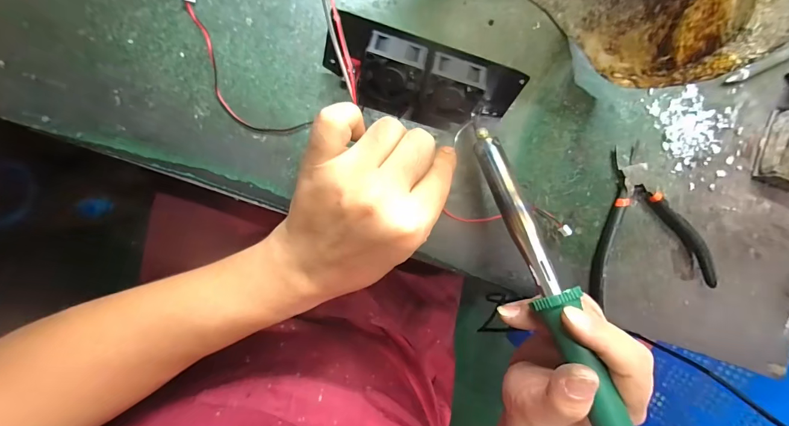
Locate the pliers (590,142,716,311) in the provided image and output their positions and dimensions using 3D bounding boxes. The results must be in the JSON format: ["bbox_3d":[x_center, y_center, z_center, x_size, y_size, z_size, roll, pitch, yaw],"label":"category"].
[{"bbox_3d":[0.223,0.009,0.312,0.116,0.012,0.134,-12,94,-8],"label":"pliers"}]

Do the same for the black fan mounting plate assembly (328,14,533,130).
[{"bbox_3d":[0.026,-0.092,0.255,0.129,0.056,0.041,13,91,-9],"label":"black fan mounting plate assembly"}]

